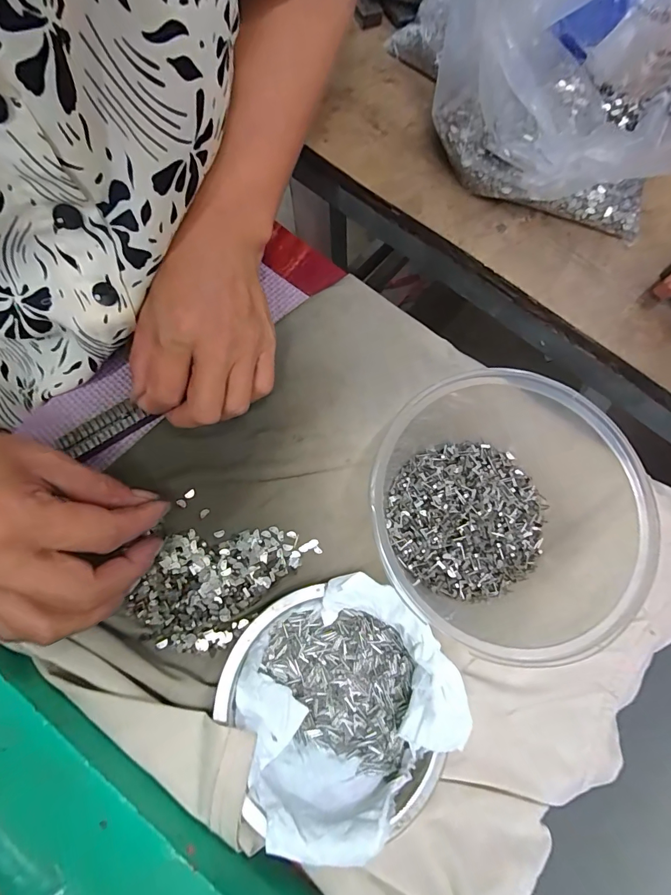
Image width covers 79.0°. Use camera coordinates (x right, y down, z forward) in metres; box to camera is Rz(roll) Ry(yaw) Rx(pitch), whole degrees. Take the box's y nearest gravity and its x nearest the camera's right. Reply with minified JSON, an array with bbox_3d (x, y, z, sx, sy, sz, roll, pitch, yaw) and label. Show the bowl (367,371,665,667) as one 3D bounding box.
[{"bbox_3d":[0.089,0.036,0.226,0.138,0.066,0.131,1,75,-4],"label":"bowl"}]

